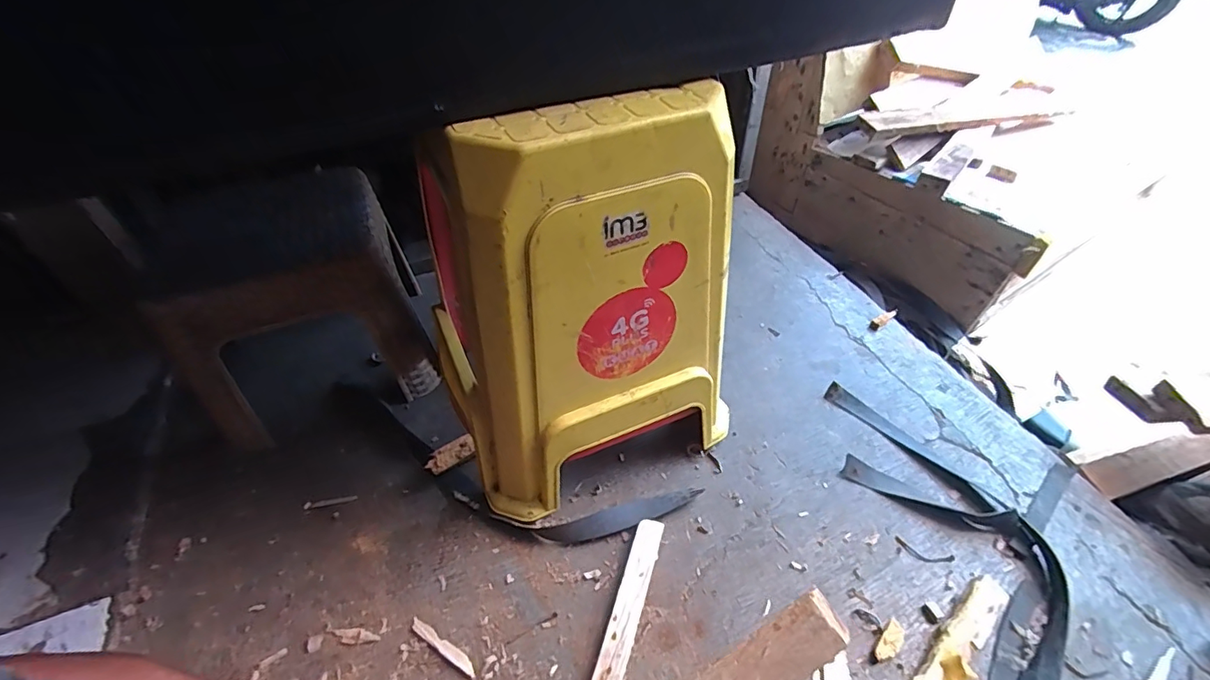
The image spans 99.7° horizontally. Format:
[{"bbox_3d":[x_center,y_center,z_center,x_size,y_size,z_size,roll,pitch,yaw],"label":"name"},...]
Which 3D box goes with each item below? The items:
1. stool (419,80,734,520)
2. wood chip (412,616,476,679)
[{"bbox_3d":[-0.052,-0.073,0.629,0.332,0.445,0.322,-22,50,-18],"label":"stool"},{"bbox_3d":[-0.184,0.350,0.581,0.096,0.004,0.014,24,52,22],"label":"wood chip"}]

